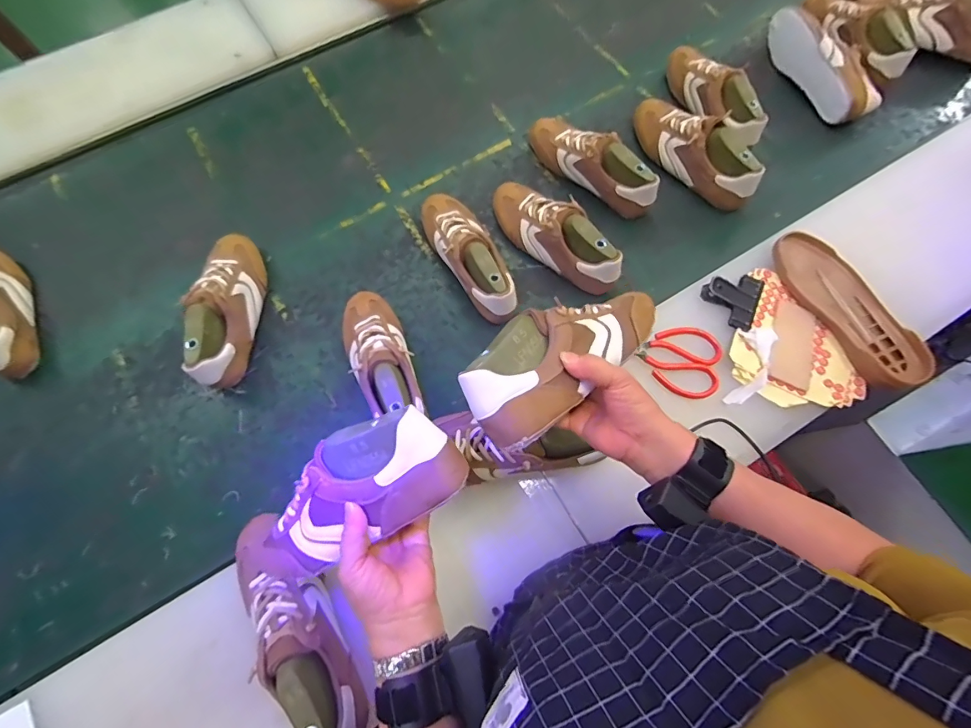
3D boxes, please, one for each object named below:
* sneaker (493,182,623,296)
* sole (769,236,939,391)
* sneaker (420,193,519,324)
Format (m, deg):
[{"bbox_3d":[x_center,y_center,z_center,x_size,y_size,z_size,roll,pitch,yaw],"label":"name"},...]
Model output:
[{"bbox_3d":[0.111,-0.227,0.719,0.260,0.083,0.086,40,75,15],"label":"sneaker"},{"bbox_3d":[0.512,-0.082,0.618,0.092,0.024,0.251,-25,74,-4],"label":"sole"},{"bbox_3d":[-0.025,-0.190,0.699,0.090,0.079,0.265,-28,72,-9],"label":"sneaker"}]

